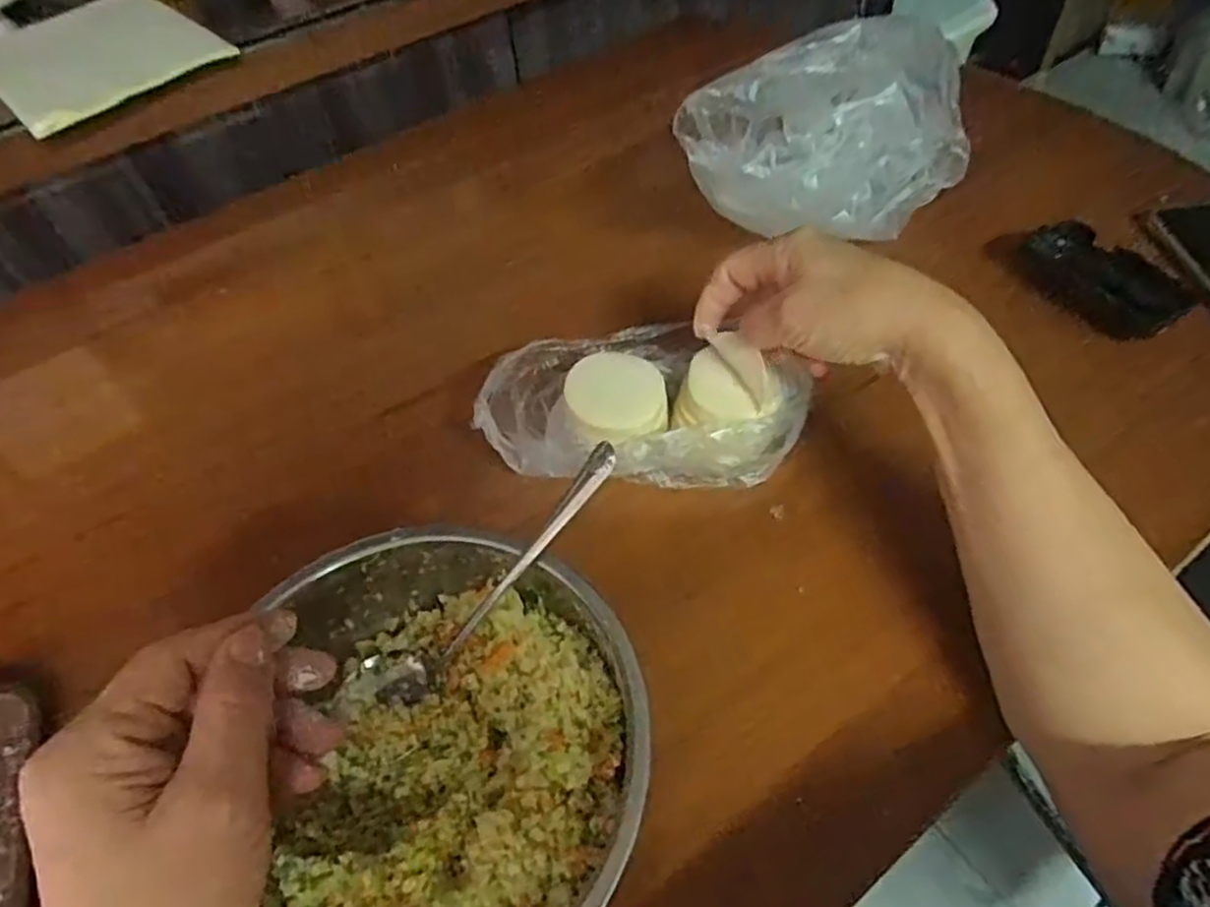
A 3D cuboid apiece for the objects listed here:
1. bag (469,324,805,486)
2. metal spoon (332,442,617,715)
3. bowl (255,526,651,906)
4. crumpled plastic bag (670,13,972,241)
[{"bbox_3d":[0.026,-0.041,0.449,0.199,0.045,0.122,0,52,6],"label":"bag"},{"bbox_3d":[-0.056,0.061,0.325,0.172,0.021,0.025,-45,57,9],"label":"metal spoon"},{"bbox_3d":[-0.069,0.123,0.307,0.167,0.066,0.198,-9,51,-1],"label":"bowl"},{"bbox_3d":[0.154,-0.224,0.526,0.228,0.118,0.101,-23,53,-12],"label":"crumpled plastic bag"}]

